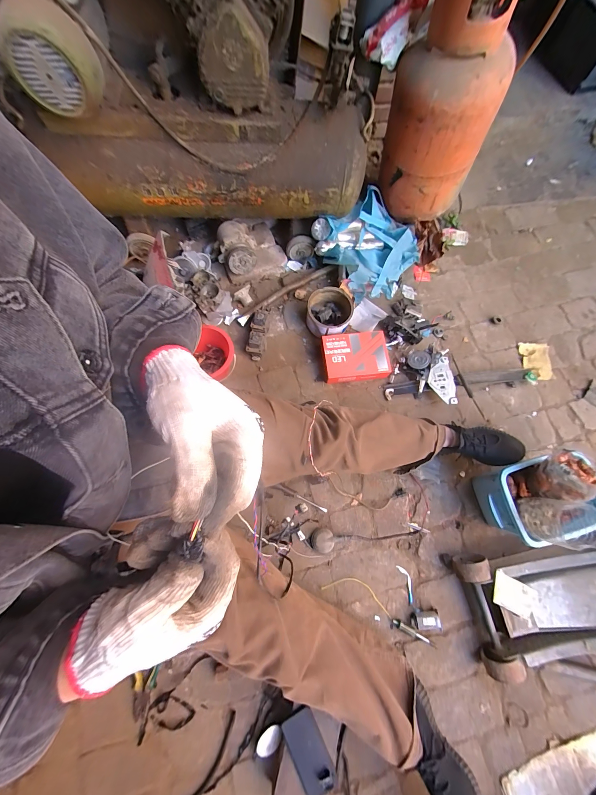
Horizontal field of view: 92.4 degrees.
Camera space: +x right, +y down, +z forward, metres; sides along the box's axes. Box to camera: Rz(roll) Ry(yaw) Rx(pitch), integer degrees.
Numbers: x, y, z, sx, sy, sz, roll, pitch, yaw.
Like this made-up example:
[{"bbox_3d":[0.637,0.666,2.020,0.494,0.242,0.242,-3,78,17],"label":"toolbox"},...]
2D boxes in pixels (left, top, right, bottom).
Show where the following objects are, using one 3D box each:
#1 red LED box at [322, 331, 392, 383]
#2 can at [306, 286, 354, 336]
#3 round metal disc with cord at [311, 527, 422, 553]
[{"bbox_3d":[0.194,-0.138,0.955,0.218,0.058,0.158,-5,73,-2],"label":"red LED box"},{"bbox_3d":[0.107,-0.283,0.978,0.155,0.077,0.155,0,73,-1],"label":"can"},{"bbox_3d":[0.191,0.406,0.805,0.308,0.036,0.065,1,72,0],"label":"round metal disc with cord"}]

